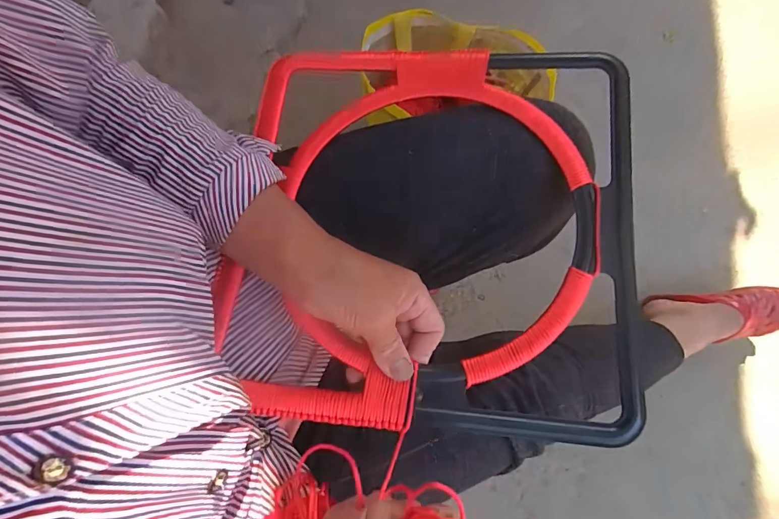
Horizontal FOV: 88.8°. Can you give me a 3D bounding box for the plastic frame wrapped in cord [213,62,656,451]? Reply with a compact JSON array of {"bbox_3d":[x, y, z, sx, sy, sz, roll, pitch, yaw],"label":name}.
[{"bbox_3d":[0.036,-0.034,0.330,0.324,0.033,0.327,4,74,3],"label":"plastic frame wrapped in cord"}]

